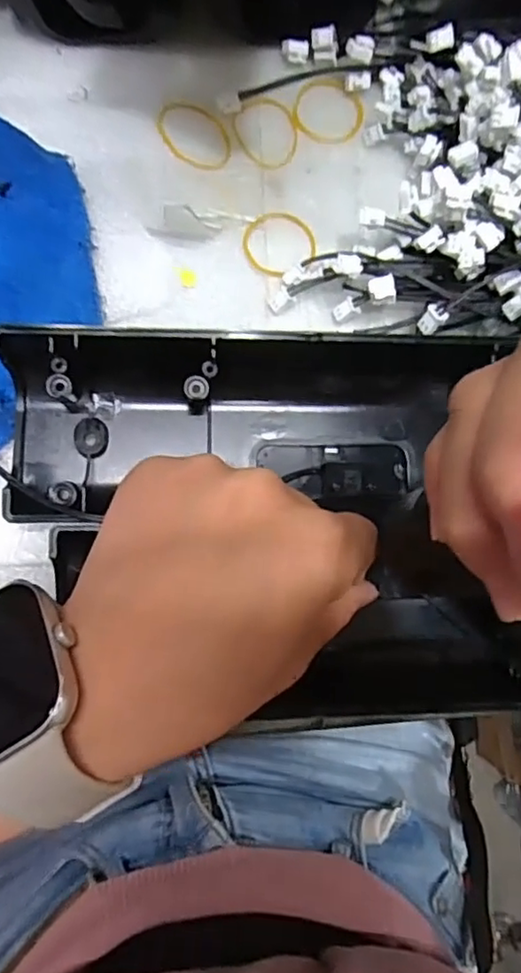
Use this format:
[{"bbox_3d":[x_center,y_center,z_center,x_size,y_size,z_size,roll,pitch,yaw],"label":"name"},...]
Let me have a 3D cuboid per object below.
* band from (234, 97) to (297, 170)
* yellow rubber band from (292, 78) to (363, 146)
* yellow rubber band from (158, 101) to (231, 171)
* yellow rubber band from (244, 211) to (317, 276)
[{"bbox_3d":[0.002,-0.152,0.267,0.028,0.004,0.031,3,88,-10],"label":"band"},{"bbox_3d":[0.031,-0.163,0.270,0.030,0.004,0.028,0,89,-10],"label":"yellow rubber band"},{"bbox_3d":[-0.028,-0.148,0.264,0.035,0.004,0.025,40,83,-7],"label":"yellow rubber band"},{"bbox_3d":[0.007,-0.104,0.265,0.029,0.004,0.026,-36,95,-9],"label":"yellow rubber band"}]

